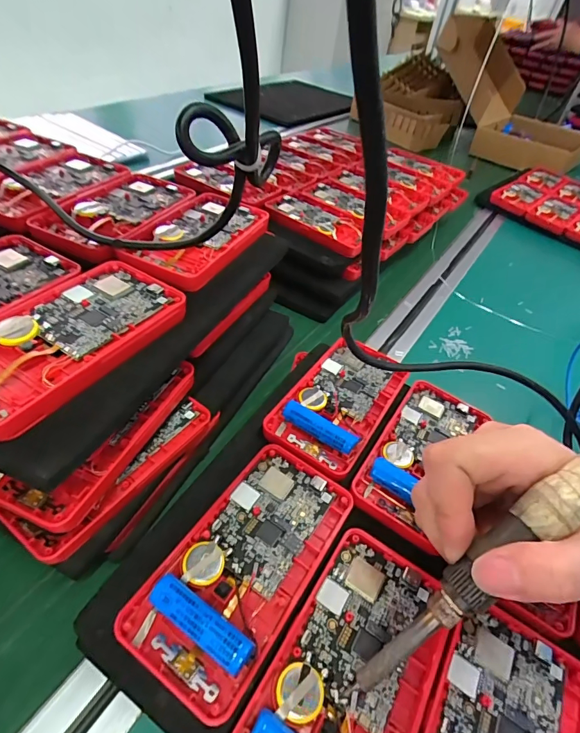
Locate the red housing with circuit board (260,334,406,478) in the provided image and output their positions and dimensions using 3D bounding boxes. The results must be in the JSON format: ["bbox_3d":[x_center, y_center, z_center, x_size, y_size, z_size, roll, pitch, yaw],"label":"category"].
[{"bbox_3d":[0.033,0.023,0.283,0.062,0.012,0.115,26,46,19],"label":"red housing with circuit board"}]

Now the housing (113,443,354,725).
[{"bbox_3d":[-0.023,0.091,0.204,0.067,0.012,0.121,28,47,20],"label":"housing"}]

